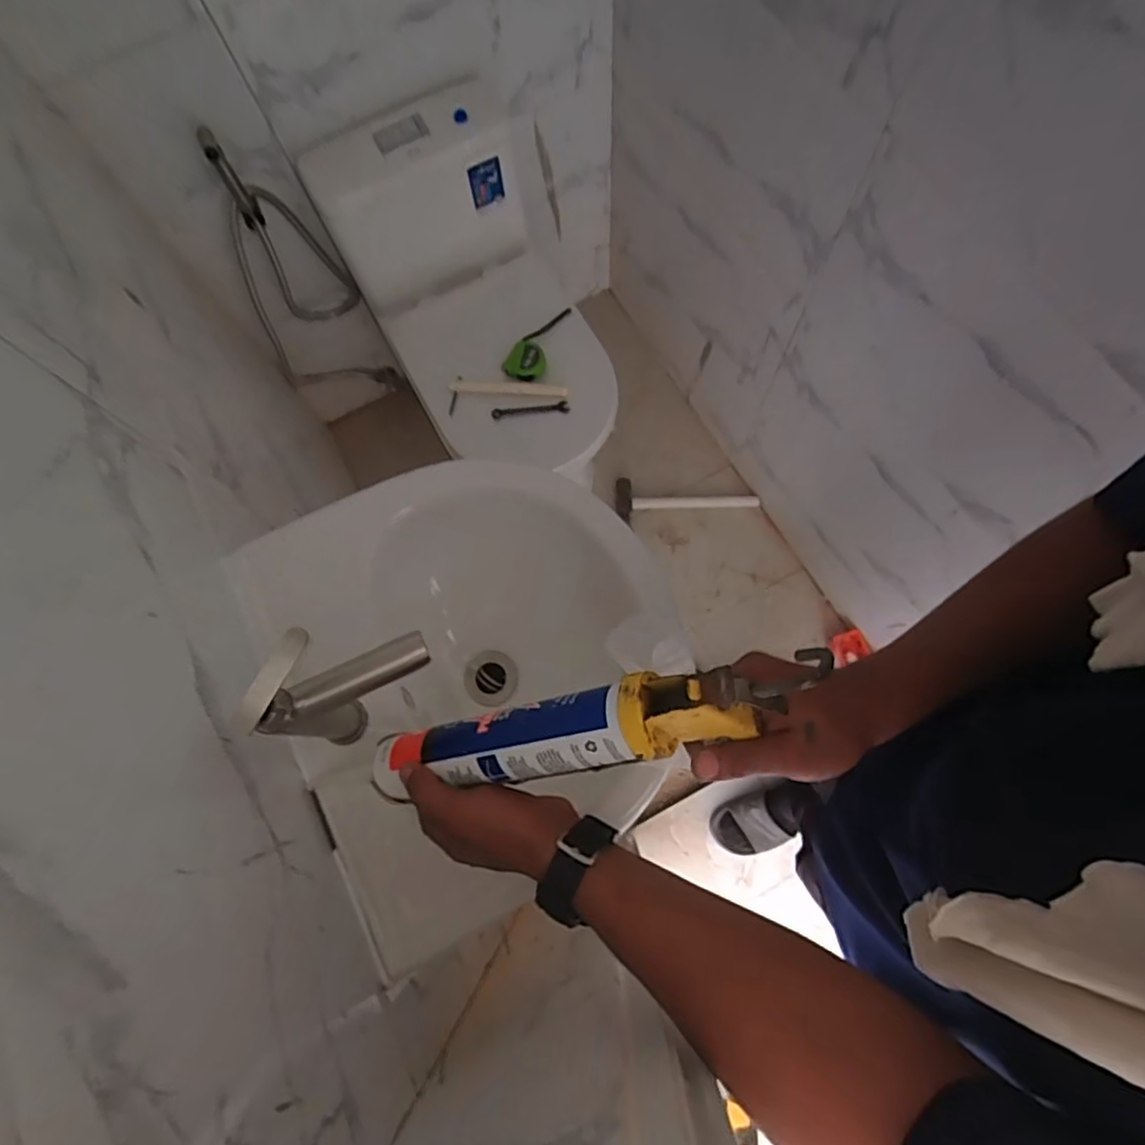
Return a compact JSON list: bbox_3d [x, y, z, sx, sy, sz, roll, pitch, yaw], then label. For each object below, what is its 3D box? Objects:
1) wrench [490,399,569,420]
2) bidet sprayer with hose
[{"bbox_3d":[-0.077,-0.291,1.121,0.136,0.010,0.018,-8,72,-3],"label":"wrench"},{"bbox_3d":[-0.559,-0.569,1.298,0.228,0.685,0.058,-28,74,-9],"label":"bidet sprayer with hose"}]

